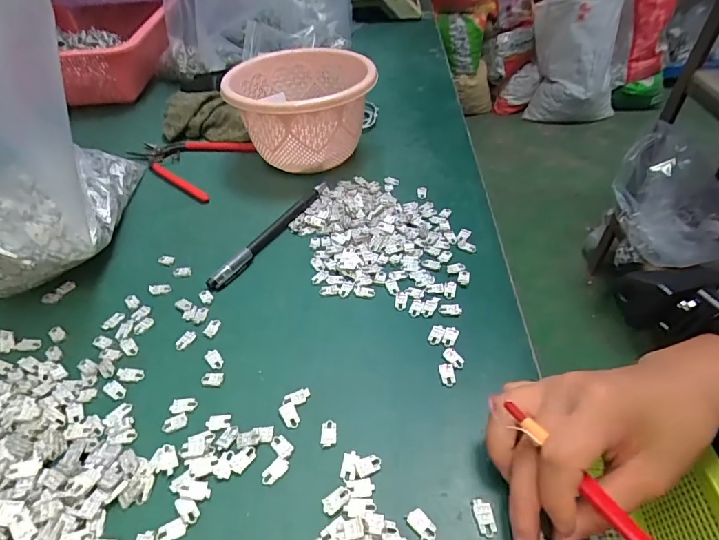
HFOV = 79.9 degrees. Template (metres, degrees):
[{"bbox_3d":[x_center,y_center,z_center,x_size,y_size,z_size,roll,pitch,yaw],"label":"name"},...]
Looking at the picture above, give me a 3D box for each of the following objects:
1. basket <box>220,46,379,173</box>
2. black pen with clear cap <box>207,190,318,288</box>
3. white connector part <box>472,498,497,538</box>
[{"bbox_3d":[-0.056,-0.163,0.449,0.137,0.086,0.142,-2,43,2],"label":"basket"},{"bbox_3d":[-0.079,-0.030,0.373,0.015,0.009,0.140,19,48,22],"label":"black pen with clear cap"},{"bbox_3d":[0.061,0.119,0.207,0.009,0.004,0.017,-6,43,-3],"label":"white connector part"}]

